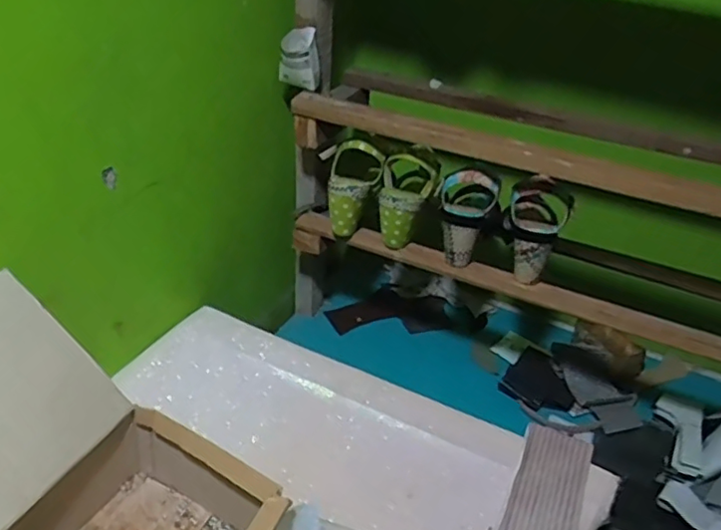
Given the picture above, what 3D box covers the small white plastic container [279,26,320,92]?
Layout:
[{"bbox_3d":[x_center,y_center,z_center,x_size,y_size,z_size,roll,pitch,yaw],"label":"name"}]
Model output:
[{"bbox_3d":[-0.088,-0.300,0.890,0.056,0.080,0.039,2,33,-5],"label":"small white plastic container"}]

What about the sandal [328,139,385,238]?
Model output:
[{"bbox_3d":[-0.011,-0.116,0.921,0.080,0.132,0.077,8,33,5],"label":"sandal"}]

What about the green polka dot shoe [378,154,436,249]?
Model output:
[{"bbox_3d":[0.068,-0.098,0.908,0.077,0.134,0.093,8,33,4],"label":"green polka dot shoe"}]

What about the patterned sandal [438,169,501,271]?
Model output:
[{"bbox_3d":[0.151,-0.072,0.876,0.084,0.129,0.086,11,33,8],"label":"patterned sandal"}]

